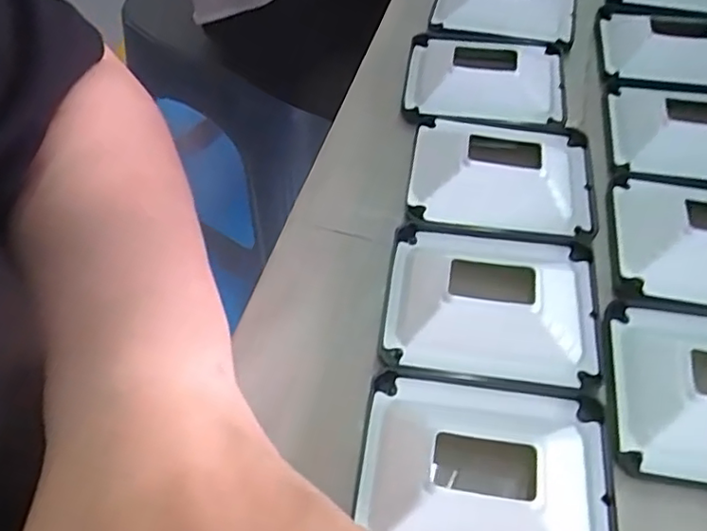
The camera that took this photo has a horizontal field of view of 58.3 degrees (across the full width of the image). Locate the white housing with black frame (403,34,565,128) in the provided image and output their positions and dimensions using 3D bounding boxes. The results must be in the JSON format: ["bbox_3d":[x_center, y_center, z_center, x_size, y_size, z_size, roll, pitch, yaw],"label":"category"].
[{"bbox_3d":[0.069,-0.100,0.331,0.081,0.015,0.075,6,53,5],"label":"white housing with black frame"}]

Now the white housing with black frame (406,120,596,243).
[{"bbox_3d":[0.068,-0.045,0.283,0.080,0.016,0.071,7,53,5],"label":"white housing with black frame"}]

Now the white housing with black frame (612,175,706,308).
[{"bbox_3d":[0.149,-0.012,0.256,0.079,0.015,0.068,9,53,7],"label":"white housing with black frame"}]

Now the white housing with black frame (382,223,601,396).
[{"bbox_3d":[0.053,0.011,0.241,0.079,0.015,0.070,8,53,6],"label":"white housing with black frame"}]

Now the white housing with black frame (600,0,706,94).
[{"bbox_3d":[0.178,-0.123,0.345,0.073,0.014,0.081,9,53,7],"label":"white housing with black frame"}]

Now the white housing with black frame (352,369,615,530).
[{"bbox_3d":[0.042,0.065,0.199,0.079,0.012,0.068,6,53,5],"label":"white housing with black frame"}]

